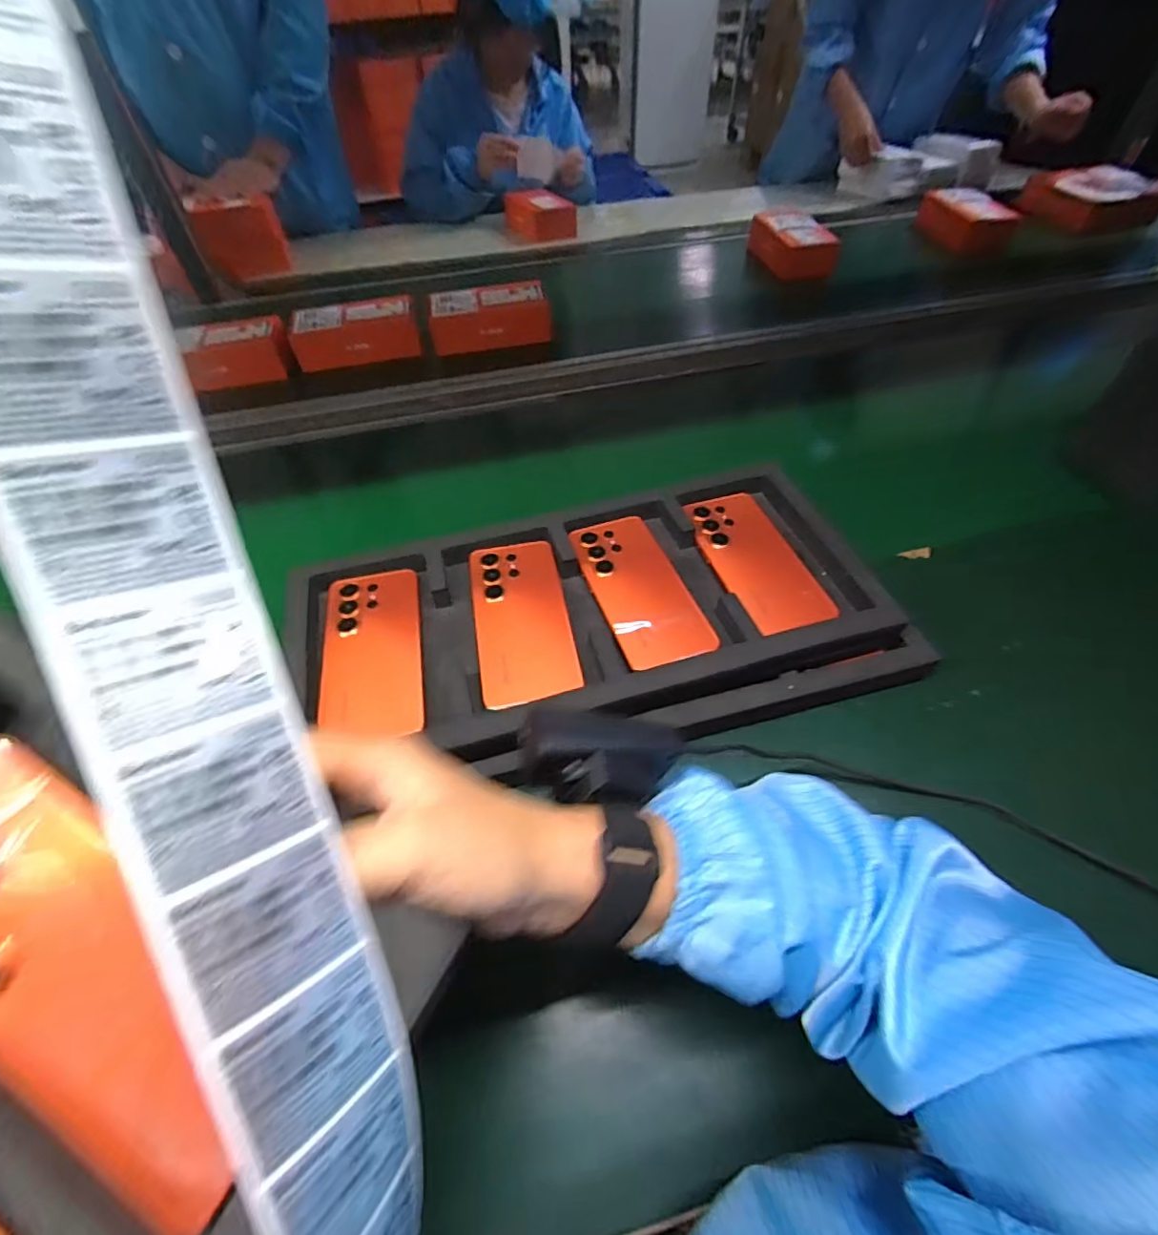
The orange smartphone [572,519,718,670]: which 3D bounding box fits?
[{"bbox_3d":[0.052,-0.027,0.486,0.075,0.009,0.166,-15,53,-9],"label":"orange smartphone"}]

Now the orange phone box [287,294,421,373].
[{"bbox_3d":[-0.350,-0.457,0.875,0.195,0.053,0.095,-13,53,-8],"label":"orange phone box"}]

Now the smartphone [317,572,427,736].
[{"bbox_3d":[-0.170,0.025,0.453,0.077,0.008,0.163,-11,52,-6],"label":"smartphone"}]

